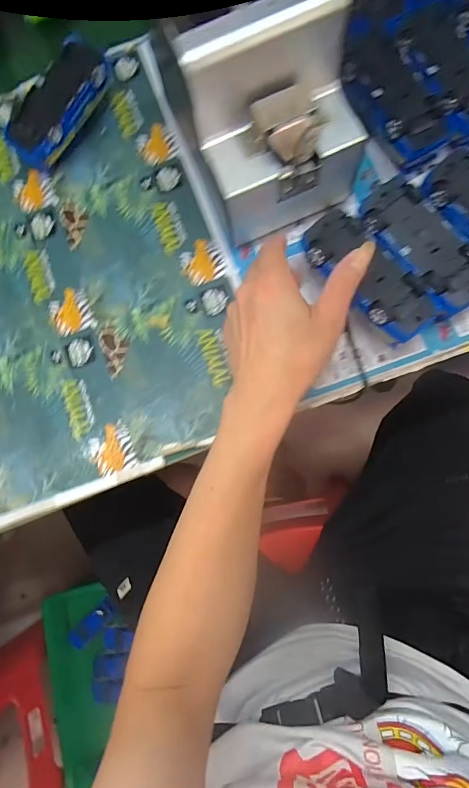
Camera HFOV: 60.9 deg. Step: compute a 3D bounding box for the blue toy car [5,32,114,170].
[{"bbox_3d":[-0.177,-0.289,0.407,0.058,0.044,0.127,35,85,9],"label":"blue toy car"}]

